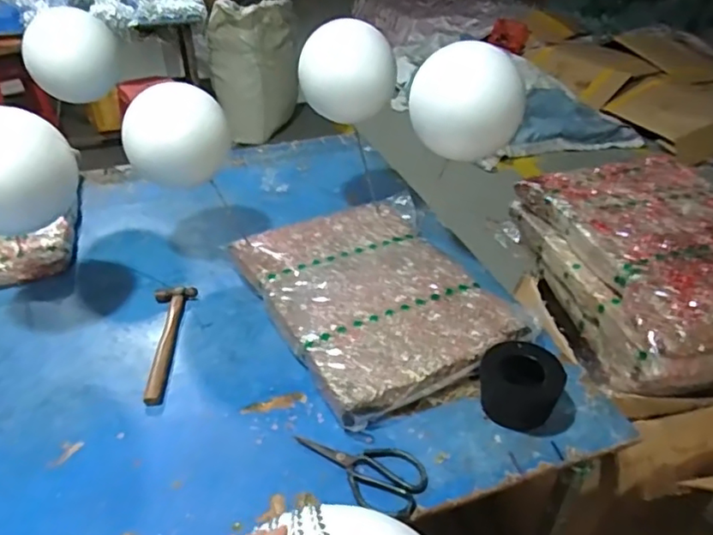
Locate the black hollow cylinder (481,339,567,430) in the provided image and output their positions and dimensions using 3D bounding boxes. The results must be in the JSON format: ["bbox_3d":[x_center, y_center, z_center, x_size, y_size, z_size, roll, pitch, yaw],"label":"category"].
[{"bbox_3d":[0.238,0.169,0.840,0.108,0.080,0.101,1,34,0],"label":"black hollow cylinder"}]

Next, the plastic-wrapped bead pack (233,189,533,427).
[{"bbox_3d":[0.039,0.038,1.050,0.400,0.063,0.520,-17,38,-22],"label":"plastic-wrapped bead pack"}]

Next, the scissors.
[{"bbox_3d":[0.001,0.262,0.752,0.177,0.009,0.095,16,37,21],"label":"scissors"}]

